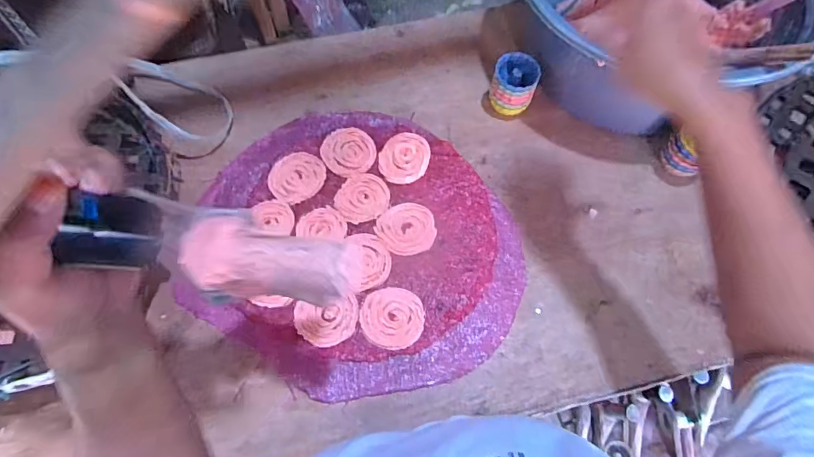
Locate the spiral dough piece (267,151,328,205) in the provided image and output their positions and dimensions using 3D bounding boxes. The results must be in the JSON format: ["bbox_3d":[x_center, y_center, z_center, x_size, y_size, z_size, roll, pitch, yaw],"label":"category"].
[{"bbox_3d":[-0.156,-0.074,0.666,0.077,0.004,0.076,0,66,0],"label":"spiral dough piece"}]

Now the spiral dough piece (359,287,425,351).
[{"bbox_3d":[-0.018,0.109,0.584,0.076,0.006,0.074,0,66,0],"label":"spiral dough piece"}]

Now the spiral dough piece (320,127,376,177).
[{"bbox_3d":[-0.085,-0.111,0.681,0.075,0.005,0.079,-14,66,-6],"label":"spiral dough piece"}]

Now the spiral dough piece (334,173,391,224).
[{"bbox_3d":[-0.061,-0.043,0.655,0.068,0.005,0.074,0,66,0],"label":"spiral dough piece"}]

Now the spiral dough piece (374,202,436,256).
[{"bbox_3d":[0.001,0.000,0.636,0.073,0.004,0.077,0,66,0],"label":"spiral dough piece"}]

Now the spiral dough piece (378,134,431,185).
[{"bbox_3d":[-0.004,-0.102,0.676,0.069,0.009,0.081,11,66,5],"label":"spiral dough piece"}]

